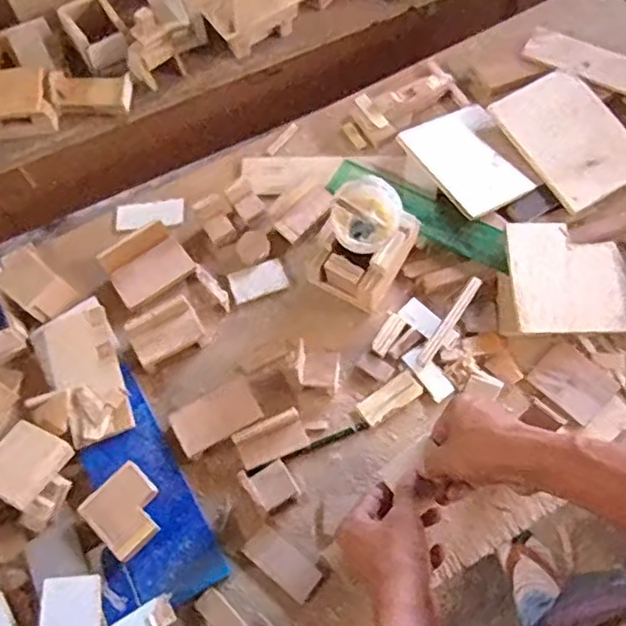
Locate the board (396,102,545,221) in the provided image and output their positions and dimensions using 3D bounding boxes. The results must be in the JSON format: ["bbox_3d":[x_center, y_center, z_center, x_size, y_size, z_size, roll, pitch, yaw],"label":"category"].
[{"bbox_3d":[0.180,-0.177,0.749,0.104,0.014,0.131,-28,73,-13],"label":"board"}]

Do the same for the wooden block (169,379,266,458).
[{"bbox_3d":[-0.093,0.101,0.643,0.085,0.014,0.049,-25,69,-8],"label":"wooden block"}]

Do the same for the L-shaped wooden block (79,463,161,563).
[{"bbox_3d":[-0.172,0.184,0.611,0.067,0.022,0.064,39,74,16],"label":"L-shaped wooden block"}]

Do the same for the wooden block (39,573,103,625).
[{"bbox_3d":[-0.212,0.257,0.577,0.051,0.006,0.048,1,62,-12],"label":"wooden block"}]

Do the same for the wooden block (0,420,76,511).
[{"bbox_3d":[-0.272,0.141,0.619,0.059,0.015,0.071,42,66,-9],"label":"wooden block"}]

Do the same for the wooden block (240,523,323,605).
[{"bbox_3d":[-0.028,0.235,0.619,0.074,0.008,0.034,37,73,16],"label":"wooden block"}]

